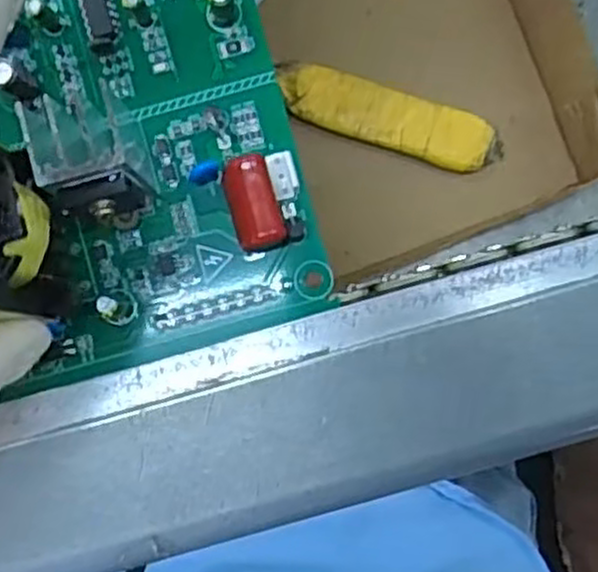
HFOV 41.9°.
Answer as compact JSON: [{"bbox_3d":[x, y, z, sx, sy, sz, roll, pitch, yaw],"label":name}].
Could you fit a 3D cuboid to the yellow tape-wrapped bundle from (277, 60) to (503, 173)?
[{"bbox_3d":[0.034,-0.064,0.300,0.087,0.006,0.023,18,87,2],"label":"yellow tape-wrapped bundle"}]

